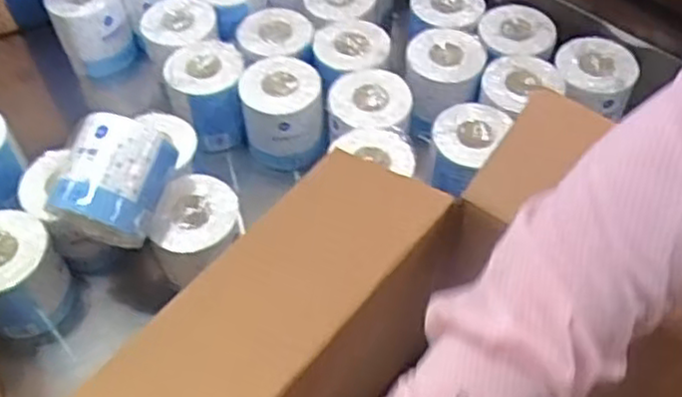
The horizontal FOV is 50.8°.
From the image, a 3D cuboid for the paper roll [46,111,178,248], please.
[{"bbox_3d":[-0.230,-0.017,0.728,0.099,0.082,0.115,18,70,-2],"label":"paper roll"}]

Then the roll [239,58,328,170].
[{"bbox_3d":[-0.074,-0.106,0.935,0.098,0.119,0.099,0,52,0],"label":"roll"}]

